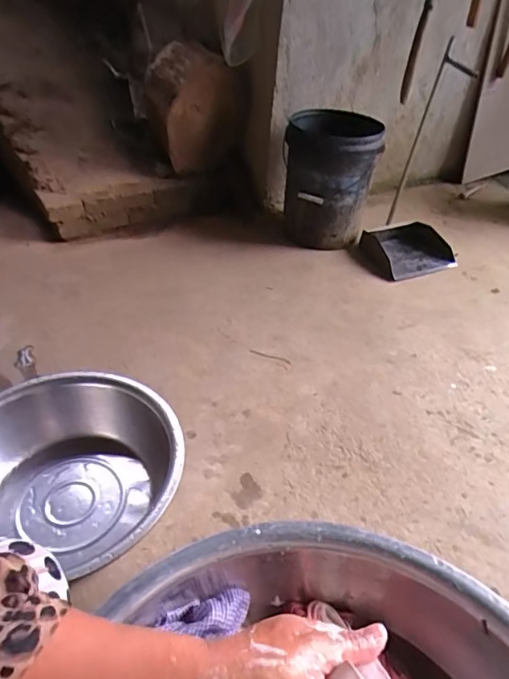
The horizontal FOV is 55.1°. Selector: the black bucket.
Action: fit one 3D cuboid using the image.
[{"bbox_3d":[0.262,-0.586,1.749,0.321,0.425,0.317,4,39,-3],"label":"black bucket"}]

